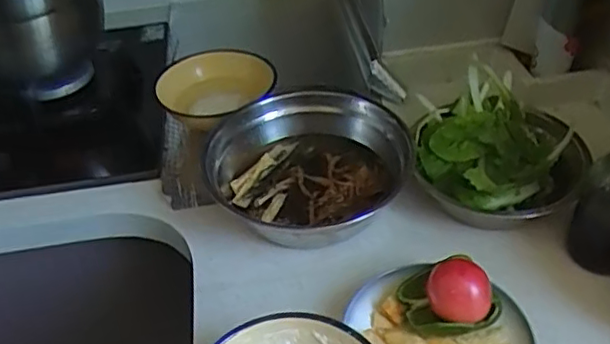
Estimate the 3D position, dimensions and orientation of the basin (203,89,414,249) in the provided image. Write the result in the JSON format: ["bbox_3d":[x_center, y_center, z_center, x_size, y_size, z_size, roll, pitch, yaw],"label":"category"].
[{"bbox_3d":[0.004,-0.011,0.748,0.217,0.084,0.266,-22,43,-18],"label":"basin"}]

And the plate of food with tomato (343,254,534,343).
[{"bbox_3d":[0.130,0.149,0.574,0.155,0.078,0.177,-17,44,-18],"label":"plate of food with tomato"}]

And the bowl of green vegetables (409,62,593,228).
[{"bbox_3d":[0.232,-0.028,0.727,0.181,0.089,0.189,-3,41,3],"label":"bowl of green vegetables"}]

